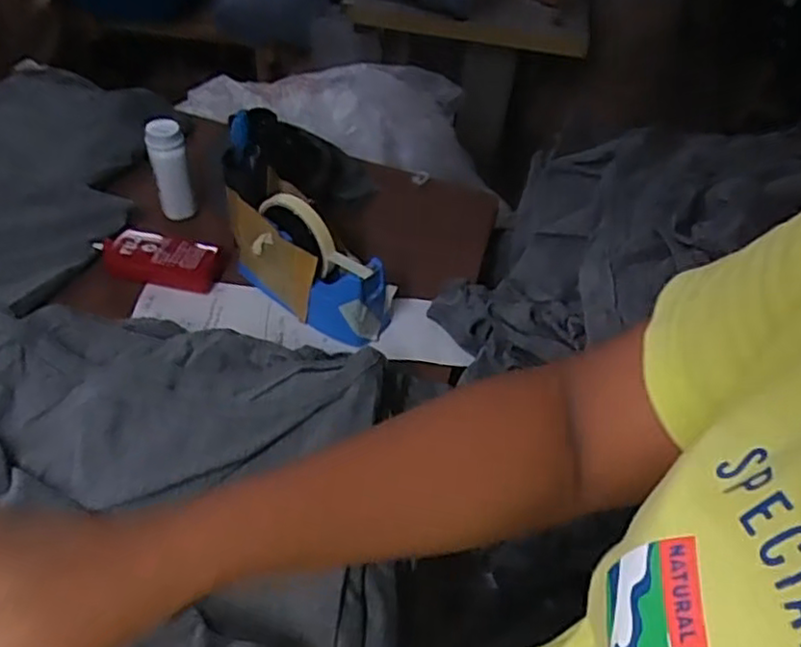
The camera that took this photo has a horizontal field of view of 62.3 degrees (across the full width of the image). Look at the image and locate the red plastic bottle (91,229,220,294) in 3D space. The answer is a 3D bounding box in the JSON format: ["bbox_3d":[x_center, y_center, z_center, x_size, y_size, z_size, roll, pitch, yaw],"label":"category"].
[{"bbox_3d":[-0.237,-0.067,0.647,0.116,0.022,0.065,8,45,1],"label":"red plastic bottle"}]

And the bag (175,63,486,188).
[{"bbox_3d":[-0.108,-0.302,0.969,0.432,0.088,0.202,0,46,-7],"label":"bag"}]

